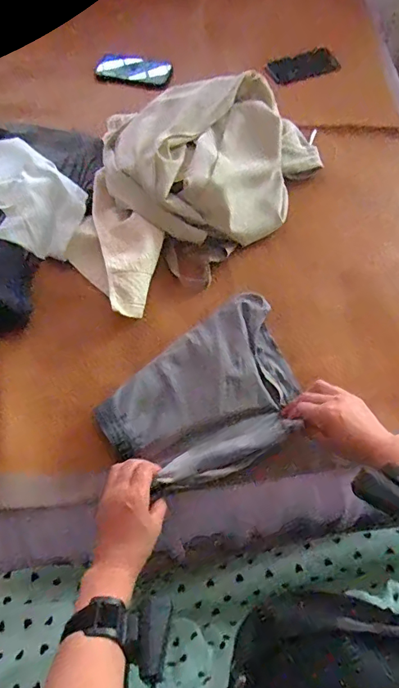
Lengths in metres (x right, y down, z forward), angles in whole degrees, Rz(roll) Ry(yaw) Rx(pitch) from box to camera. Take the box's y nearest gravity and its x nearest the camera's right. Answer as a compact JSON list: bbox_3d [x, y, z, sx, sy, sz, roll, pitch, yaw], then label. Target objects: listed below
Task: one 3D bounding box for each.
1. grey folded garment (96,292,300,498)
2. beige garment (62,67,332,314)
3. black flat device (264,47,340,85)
[{"bbox_3d":[0.020,0.073,0.613,0.278,0.049,0.198,-37,69,-18],"label":"grey folded garment"},{"bbox_3d":[-0.024,-0.300,0.762,0.472,0.116,0.324,-34,68,-17],"label":"beige garment"},{"bbox_3d":[0.235,-0.635,1.020,0.154,0.052,0.013,-5,17,17],"label":"black flat device"}]

